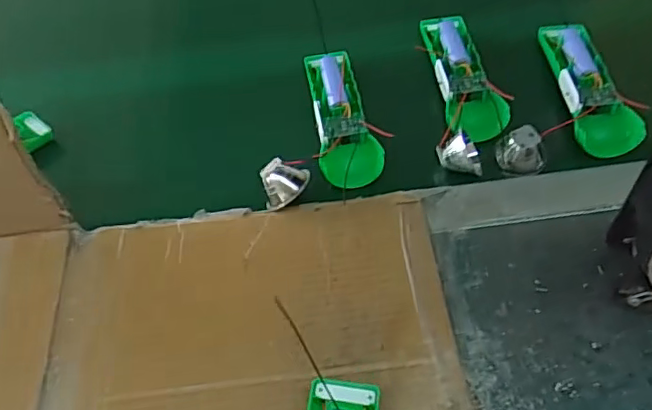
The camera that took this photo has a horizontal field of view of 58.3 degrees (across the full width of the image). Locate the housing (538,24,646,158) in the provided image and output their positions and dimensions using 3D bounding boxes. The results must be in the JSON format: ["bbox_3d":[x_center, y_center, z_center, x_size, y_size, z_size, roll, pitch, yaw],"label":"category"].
[{"bbox_3d":[0.217,-0.101,0.483,0.046,0.037,0.139,-6,52,1],"label":"housing"}]

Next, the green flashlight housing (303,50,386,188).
[{"bbox_3d":[0.012,-0.079,0.495,0.047,0.034,0.142,-10,53,-3],"label":"green flashlight housing"}]

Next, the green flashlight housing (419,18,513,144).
[{"bbox_3d":[0.118,-0.115,0.504,0.045,0.026,0.136,-7,52,-1],"label":"green flashlight housing"}]

